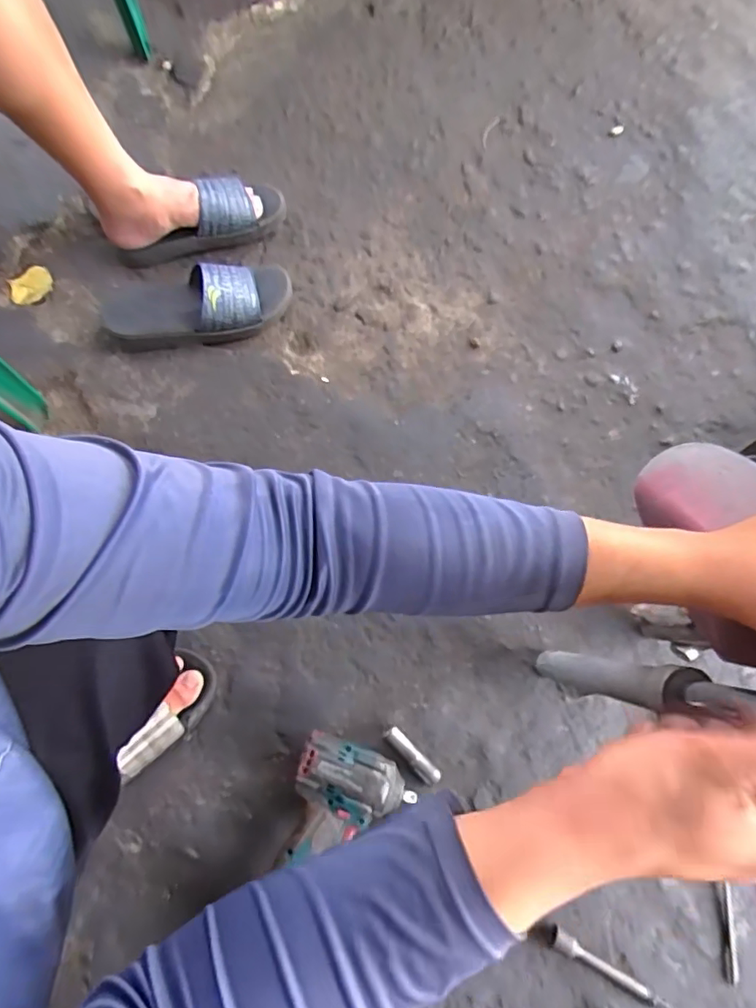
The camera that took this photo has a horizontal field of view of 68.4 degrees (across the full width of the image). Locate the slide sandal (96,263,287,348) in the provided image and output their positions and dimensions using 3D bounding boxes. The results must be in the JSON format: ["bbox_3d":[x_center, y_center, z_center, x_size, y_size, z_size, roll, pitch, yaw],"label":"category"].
[{"bbox_3d":[-0.266,-0.295,0.825,0.275,0.085,0.128,-11,72,-3],"label":"slide sandal"}]

